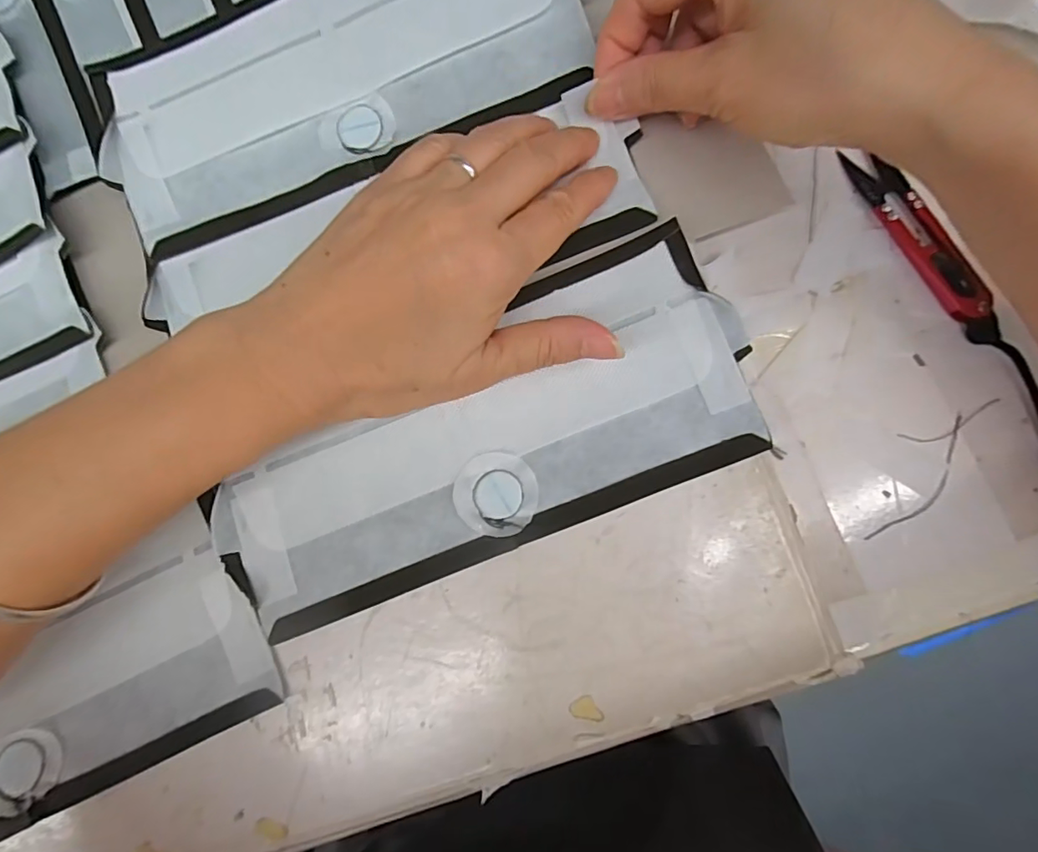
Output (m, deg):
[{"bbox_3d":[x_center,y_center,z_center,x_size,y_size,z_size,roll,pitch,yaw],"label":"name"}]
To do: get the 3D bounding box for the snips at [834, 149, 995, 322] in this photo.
[{"bbox_3d":[0.191,-0.094,0.244,0.018,0.013,0.096,-28,84,-2],"label":"snips"}]

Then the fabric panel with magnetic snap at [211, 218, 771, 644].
[{"bbox_3d":[-0.016,0.009,0.226,0.239,0.007,0.101,-26,84,1],"label":"fabric panel with magnetic snap"}]

